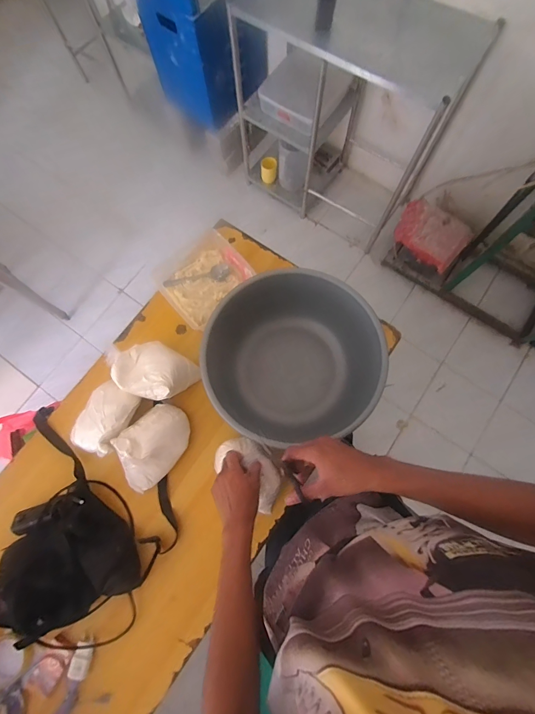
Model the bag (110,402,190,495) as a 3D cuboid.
[{"bbox_3d":[-0.258,0.198,0.731,0.123,0.104,0.189,39,80,10],"label":"bag"}]

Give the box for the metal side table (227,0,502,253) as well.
[{"bbox_3d":[0.267,-1.016,1.392,0.863,0.785,0.400,32,79,8],"label":"metal side table"}]

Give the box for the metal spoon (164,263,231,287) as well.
[{"bbox_3d":[-0.176,-0.196,0.833,0.167,0.014,0.037,-17,77,-3],"label":"metal spoon"}]

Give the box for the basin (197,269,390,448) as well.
[{"bbox_3d":[0.052,0.005,0.750,0.367,0.184,0.338,0,76,1],"label":"basin"}]

